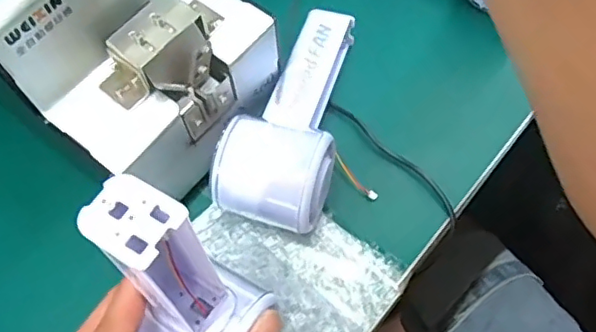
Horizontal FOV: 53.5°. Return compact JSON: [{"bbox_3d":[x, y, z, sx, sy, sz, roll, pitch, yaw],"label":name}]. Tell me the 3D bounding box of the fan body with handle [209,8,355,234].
[{"bbox_3d":[0.001,-0.034,0.362,0.062,0.046,0.154,14,65,10],"label":"fan body with handle"}]

